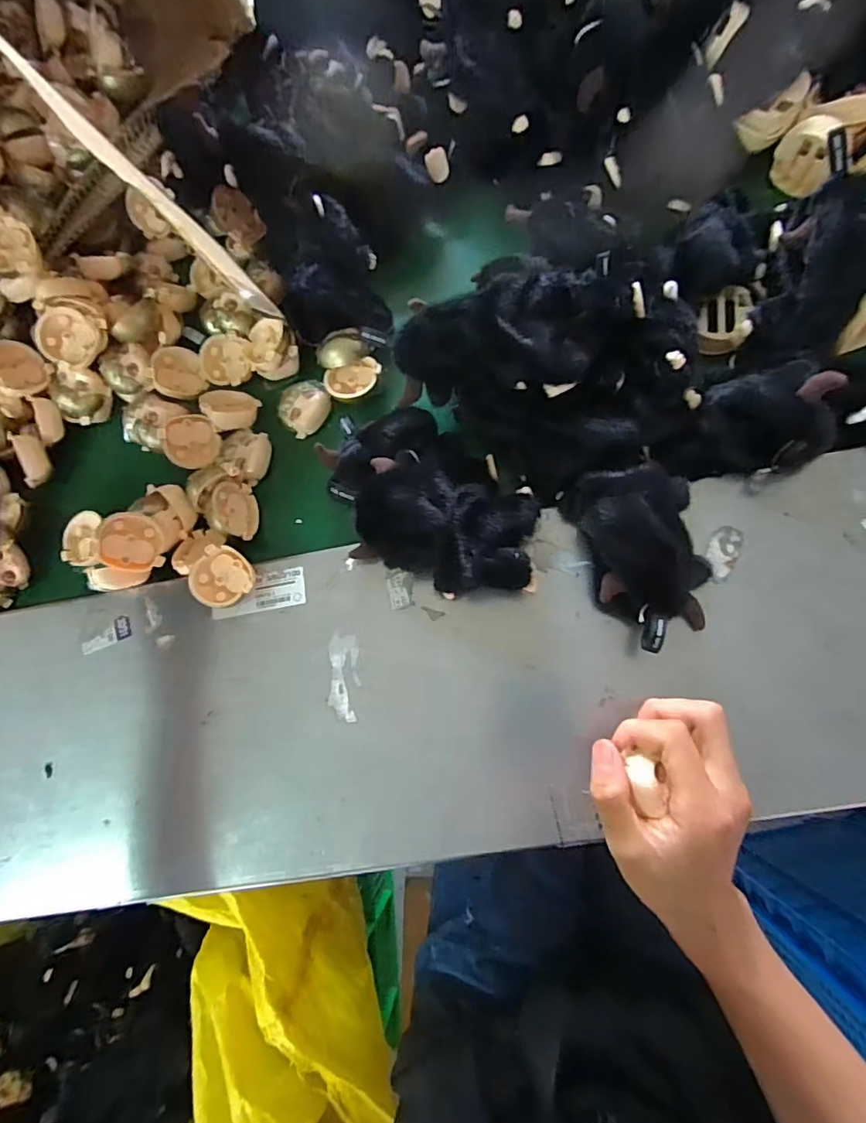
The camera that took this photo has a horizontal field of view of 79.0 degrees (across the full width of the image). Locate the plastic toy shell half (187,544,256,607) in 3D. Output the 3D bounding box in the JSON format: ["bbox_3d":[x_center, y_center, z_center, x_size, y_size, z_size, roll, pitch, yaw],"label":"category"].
[{"bbox_3d":[-0.169,0.013,0.421,0.048,0.011,0.047,1,78,-3],"label":"plastic toy shell half"}]

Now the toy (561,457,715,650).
[{"bbox_3d":[0.154,-0.007,0.373,0.087,0.048,0.127,-16,75,4],"label":"toy"}]

